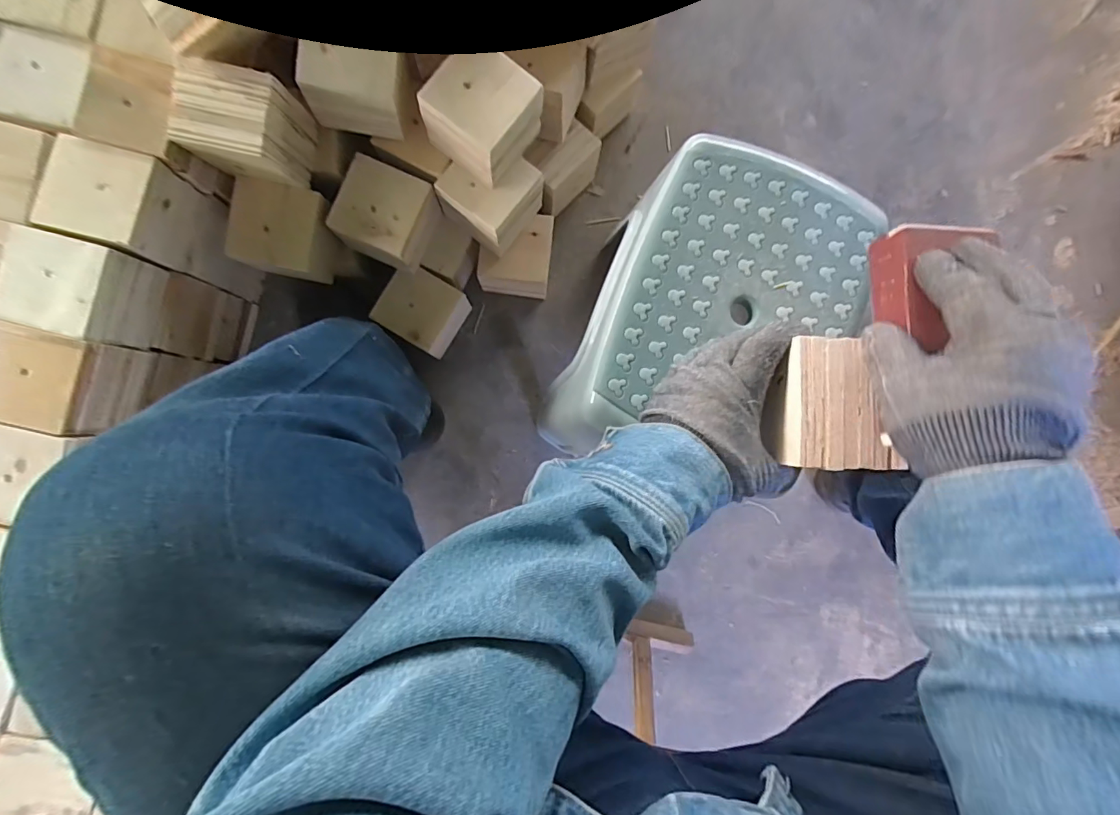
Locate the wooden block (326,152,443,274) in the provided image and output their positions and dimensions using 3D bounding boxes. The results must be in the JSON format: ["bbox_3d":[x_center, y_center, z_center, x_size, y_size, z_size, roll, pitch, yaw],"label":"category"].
[{"bbox_3d":[-0.216,-0.236,0.609,0.101,0.081,0.104,21,86,-2],"label":"wooden block"}]

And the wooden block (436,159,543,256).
[{"bbox_3d":[-0.087,-0.268,0.617,0.100,0.081,0.101,38,86,-1],"label":"wooden block"}]

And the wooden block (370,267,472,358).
[{"bbox_3d":[-0.192,-0.135,0.685,0.098,0.091,0.096,31,87,-1],"label":"wooden block"}]

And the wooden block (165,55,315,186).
[{"bbox_3d":[-0.340,-0.301,0.527,0.112,0.094,0.085,10,87,-3],"label":"wooden block"}]

